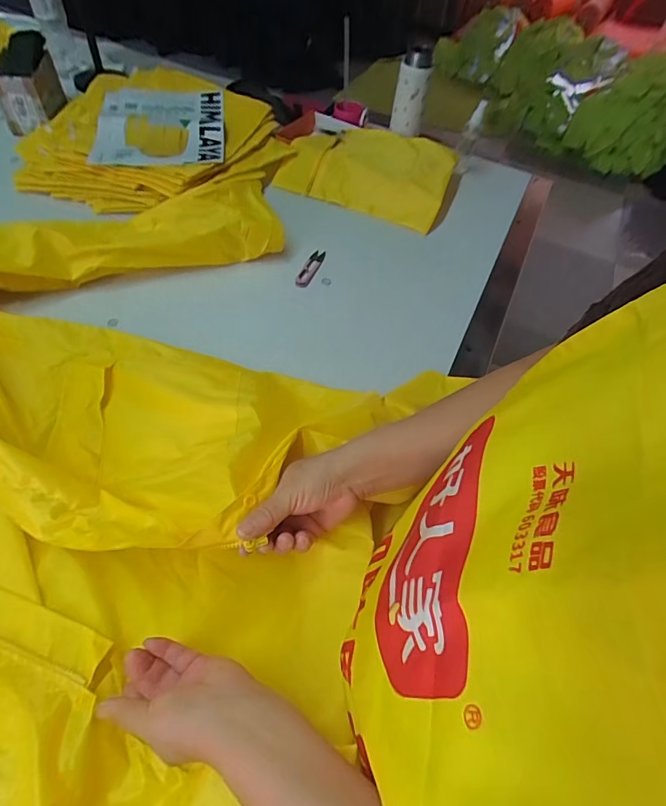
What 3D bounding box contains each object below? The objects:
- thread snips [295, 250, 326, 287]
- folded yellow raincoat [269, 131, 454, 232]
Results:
[{"bbox_3d":[-0.038,-0.226,0.740,0.025,0.012,0.096,19,54,7],"label":"thread snips"},{"bbox_3d":[0.080,-0.481,0.914,0.321,0.047,0.260,21,55,8],"label":"folded yellow raincoat"}]

